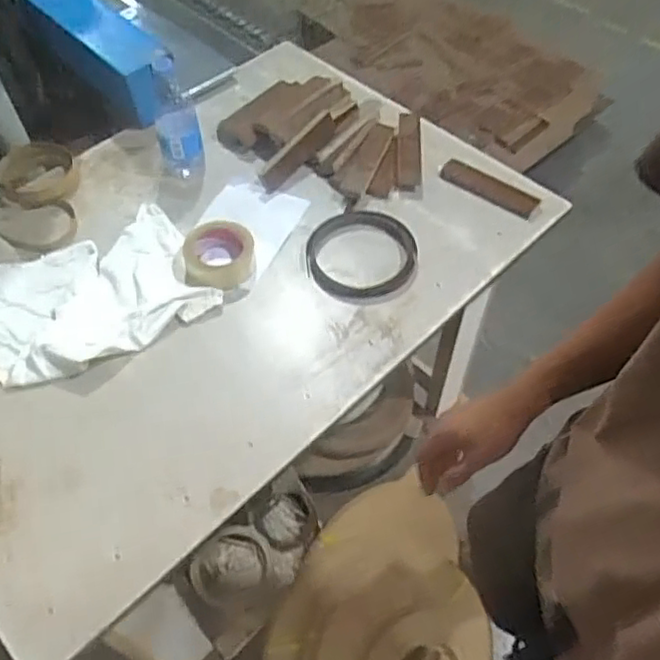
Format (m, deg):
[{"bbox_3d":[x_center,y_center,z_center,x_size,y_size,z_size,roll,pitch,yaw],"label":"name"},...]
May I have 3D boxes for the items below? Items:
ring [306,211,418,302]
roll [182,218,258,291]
[{"bbox_3d":[0.052,-0.121,1.026,0.175,0.024,0.180,-1,55,1],"label":"ring"},{"bbox_3d":[-0.172,-0.119,0.996,0.111,0.044,0.109,-1,55,1],"label":"roll"}]

